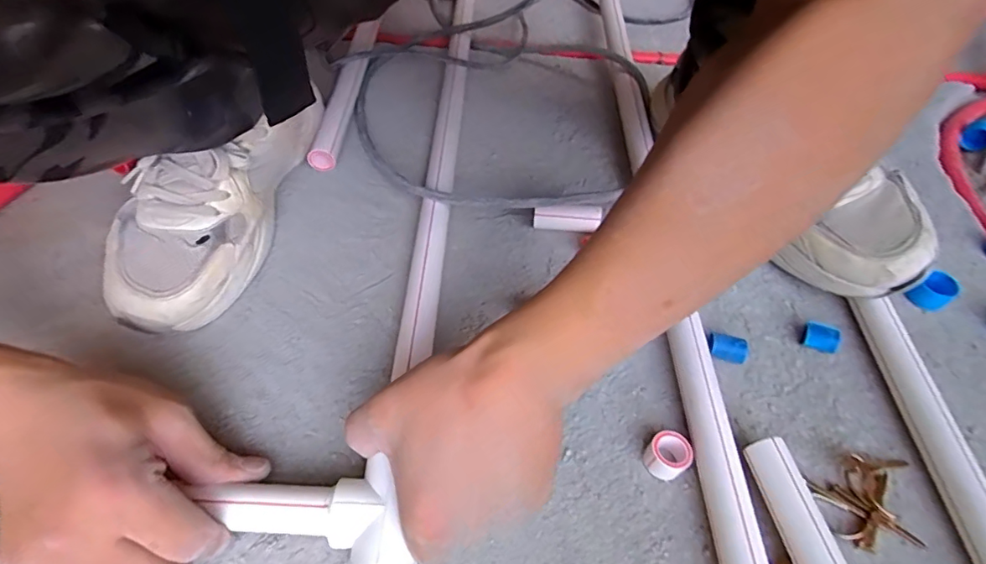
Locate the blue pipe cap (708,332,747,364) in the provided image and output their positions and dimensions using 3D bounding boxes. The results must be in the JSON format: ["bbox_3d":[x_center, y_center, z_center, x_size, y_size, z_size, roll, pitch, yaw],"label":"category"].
[{"bbox_3d":[0.173,0.049,0.378,0.029,0.017,0.014,18,53,11],"label":"blue pipe cap"}]

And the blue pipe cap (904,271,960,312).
[{"bbox_3d":[0.351,0.009,0.406,0.030,0.024,0.024,-24,57,-19],"label":"blue pipe cap"}]

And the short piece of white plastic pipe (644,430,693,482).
[{"bbox_3d":[0.111,0.111,0.326,0.025,0.019,0.025,1,52,-2],"label":"short piece of white plastic pipe"}]

